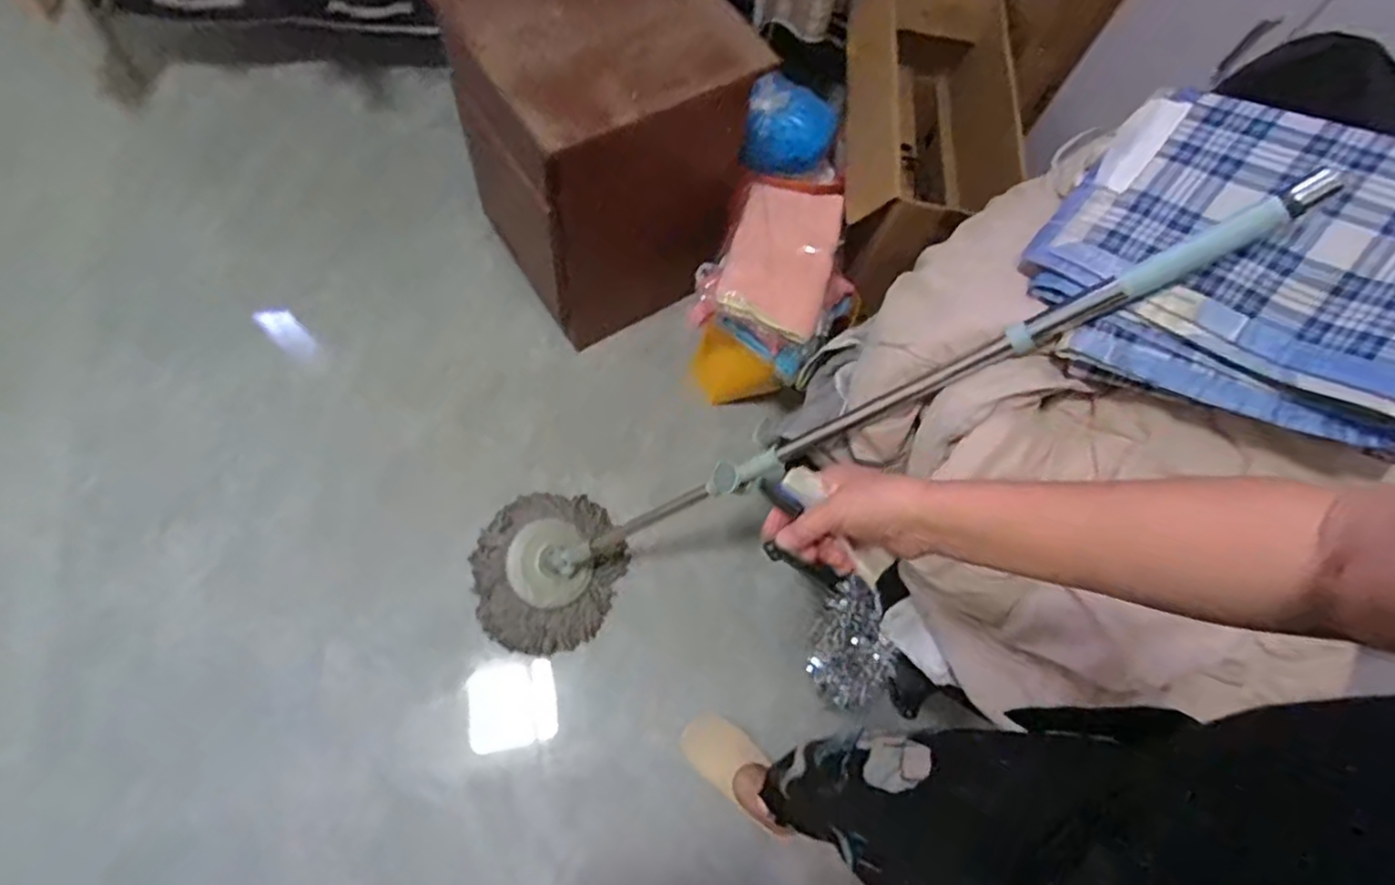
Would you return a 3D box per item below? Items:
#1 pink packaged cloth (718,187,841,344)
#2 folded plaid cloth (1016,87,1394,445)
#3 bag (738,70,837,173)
[{"bbox_3d":[0.156,-0.352,1.287,0.188,0.074,0.344,13,72,6],"label":"pink packaged cloth"},{"bbox_3d":[0.563,-0.193,0.709,0.383,0.052,0.325,32,93,31],"label":"folded plaid cloth"},{"bbox_3d":[0.184,-0.626,1.366,0.189,0.131,0.157,6,71,4],"label":"bag"}]

